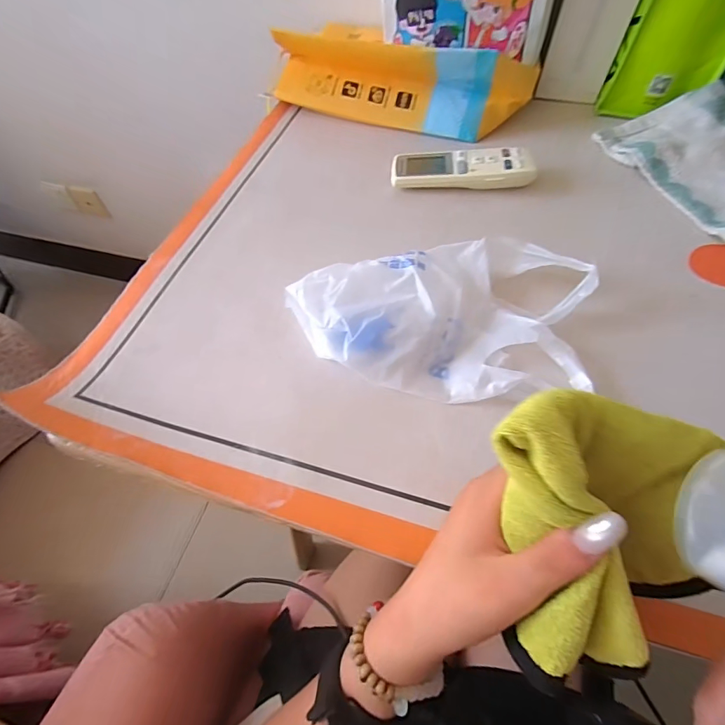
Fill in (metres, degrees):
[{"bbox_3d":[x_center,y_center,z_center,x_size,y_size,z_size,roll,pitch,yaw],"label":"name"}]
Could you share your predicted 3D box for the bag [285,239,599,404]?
[{"bbox_3d":[0.059,-0.042,0.334,0.231,0.037,0.139,4,57,5],"label":"bag"}]

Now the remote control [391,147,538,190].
[{"bbox_3d":[0.109,-0.212,0.444,0.149,0.021,0.056,7,57,7],"label":"remote control"}]

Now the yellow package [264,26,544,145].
[{"bbox_3d":[0.046,-0.359,0.510,0.314,0.073,0.099,15,58,12],"label":"yellow package"}]

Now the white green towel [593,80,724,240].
[{"bbox_3d":[0.387,-0.217,0.428,0.159,0.041,0.227,-18,57,-9],"label":"white green towel"}]

